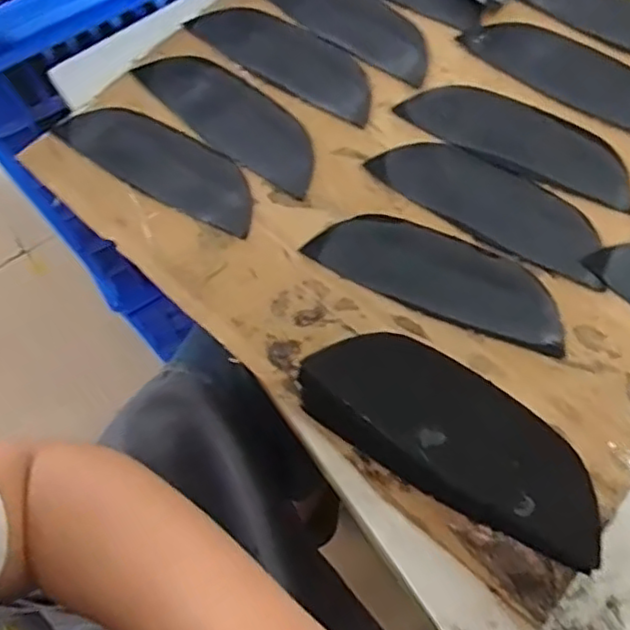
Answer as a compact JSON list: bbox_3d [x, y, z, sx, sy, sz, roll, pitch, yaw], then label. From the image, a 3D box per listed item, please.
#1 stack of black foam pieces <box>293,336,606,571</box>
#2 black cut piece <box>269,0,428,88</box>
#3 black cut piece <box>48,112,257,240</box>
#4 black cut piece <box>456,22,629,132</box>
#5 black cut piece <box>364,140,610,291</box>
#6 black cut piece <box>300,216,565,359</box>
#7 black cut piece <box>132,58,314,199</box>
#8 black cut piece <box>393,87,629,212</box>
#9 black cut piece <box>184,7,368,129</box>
[{"bbox_3d":[0.065,0.059,0.312,0.149,0.035,0.056,30,72,15],"label":"stack of black foam pieces"},{"bbox_3d":[0.021,-0.201,0.443,0.139,0.007,0.047,39,79,19],"label":"black cut piece"},{"bbox_3d":[-0.094,-0.095,0.406,0.140,0.004,0.045,32,76,15],"label":"black cut piece"},{"bbox_3d":[0.165,-0.152,0.408,0.141,0.007,0.049,36,74,17],"label":"black cut piece"},{"bbox_3d":[0.102,-0.066,0.380,0.138,0.004,0.048,32,73,16],"label":"black cut piece"},{"bbox_3d":[0.069,-0.023,0.366,0.142,0.006,0.049,22,73,14],"label":"black cut piece"},{"bbox_3d":[-0.051,-0.126,0.414,0.049,0.007,0.139,-44,70,-7],"label":"black cut piece"},{"bbox_3d":[0.124,-0.109,0.393,0.141,0.004,0.052,26,71,14],"label":"black cut piece"},{"bbox_3d":[-0.018,-0.171,0.431,0.142,0.006,0.048,33,72,18],"label":"black cut piece"}]

